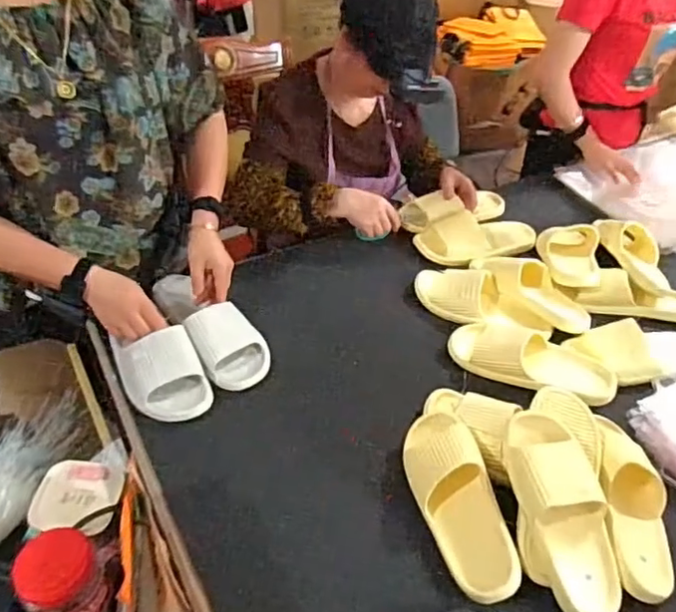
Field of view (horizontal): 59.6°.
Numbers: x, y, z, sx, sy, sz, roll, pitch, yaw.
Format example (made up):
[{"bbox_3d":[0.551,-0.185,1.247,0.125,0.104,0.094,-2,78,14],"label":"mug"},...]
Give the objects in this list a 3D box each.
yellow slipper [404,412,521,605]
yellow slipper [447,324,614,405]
[{"bbox_3d":[0.154,0.250,0.772,0.089,0.063,0.252,-6,44,-12],"label":"yellow slipper"},{"bbox_3d":[0.314,0.086,0.950,0.259,0.062,0.105,14,44,9],"label":"yellow slipper"}]

